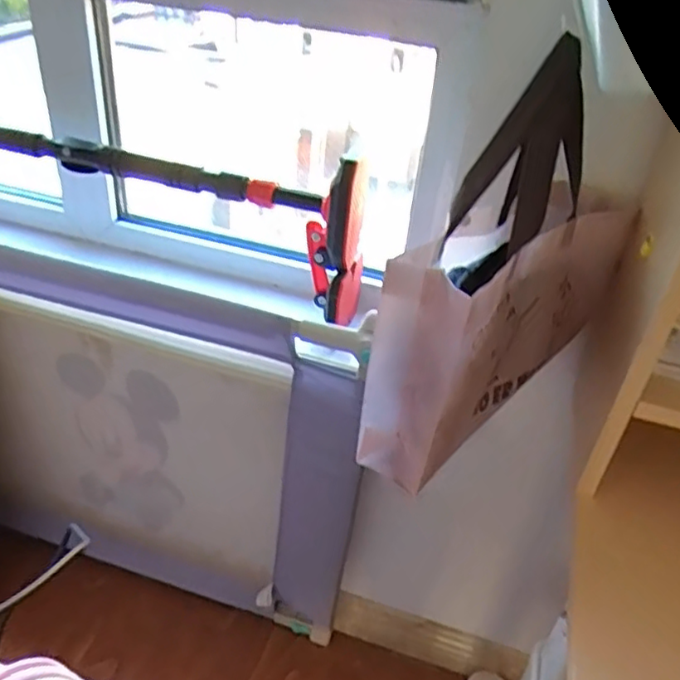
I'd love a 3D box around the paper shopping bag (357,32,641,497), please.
[{"bbox_3d":[0.138,-0.061,0.546,0.264,0.300,0.096,-26,46,-37],"label":"paper shopping bag"}]

